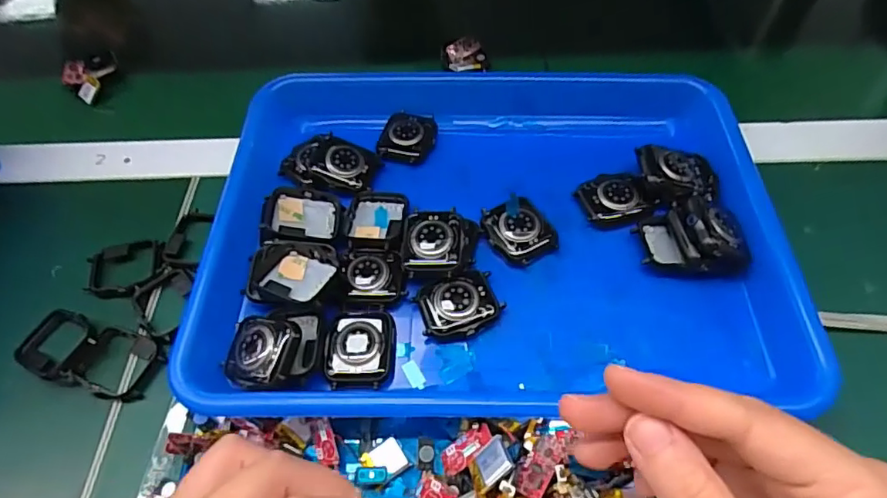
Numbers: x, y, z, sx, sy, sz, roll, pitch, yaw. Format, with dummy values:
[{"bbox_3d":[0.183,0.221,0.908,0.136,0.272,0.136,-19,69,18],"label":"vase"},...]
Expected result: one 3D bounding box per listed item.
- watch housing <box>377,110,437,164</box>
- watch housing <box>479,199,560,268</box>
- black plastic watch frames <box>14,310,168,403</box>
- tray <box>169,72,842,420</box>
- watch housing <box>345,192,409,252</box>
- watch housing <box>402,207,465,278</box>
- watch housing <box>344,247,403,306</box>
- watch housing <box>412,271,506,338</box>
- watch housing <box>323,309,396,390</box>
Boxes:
[{"bbox_3d":[-0.025,-0.078,0.378,0.036,0.011,0.043,12,57,11],"label":"watch housing"},{"bbox_3d":[0.045,-0.012,0.329,0.036,0.011,0.040,-26,58,-14],"label":"watch housing"},{"bbox_3d":[-0.208,0.061,0.315,0.084,0.015,0.039,13,57,12],"label":"black plastic watch frames"},{"bbox_3d":[0.027,-0.024,0.334,0.319,0.036,0.250,-1,55,3],"label":"tray"},{"bbox_3d":[-0.041,-0.017,0.335,0.036,0.008,0.046,1,55,4],"label":"watch housing"},{"bbox_3d":[-0.006,-0.007,0.316,0.035,0.009,0.047,1,55,4],"label":"watch housing"},{"bbox_3d":[-0.041,0.015,0.311,0.032,0.013,0.035,-4,55,0],"label":"watch housing"},{"bbox_3d":[0.009,0.030,0.301,0.045,0.008,0.035,-17,56,-8],"label":"watch housing"},{"bbox_3d":[-0.045,0.053,0.291,0.035,0.014,0.042,2,55,5],"label":"watch housing"}]

